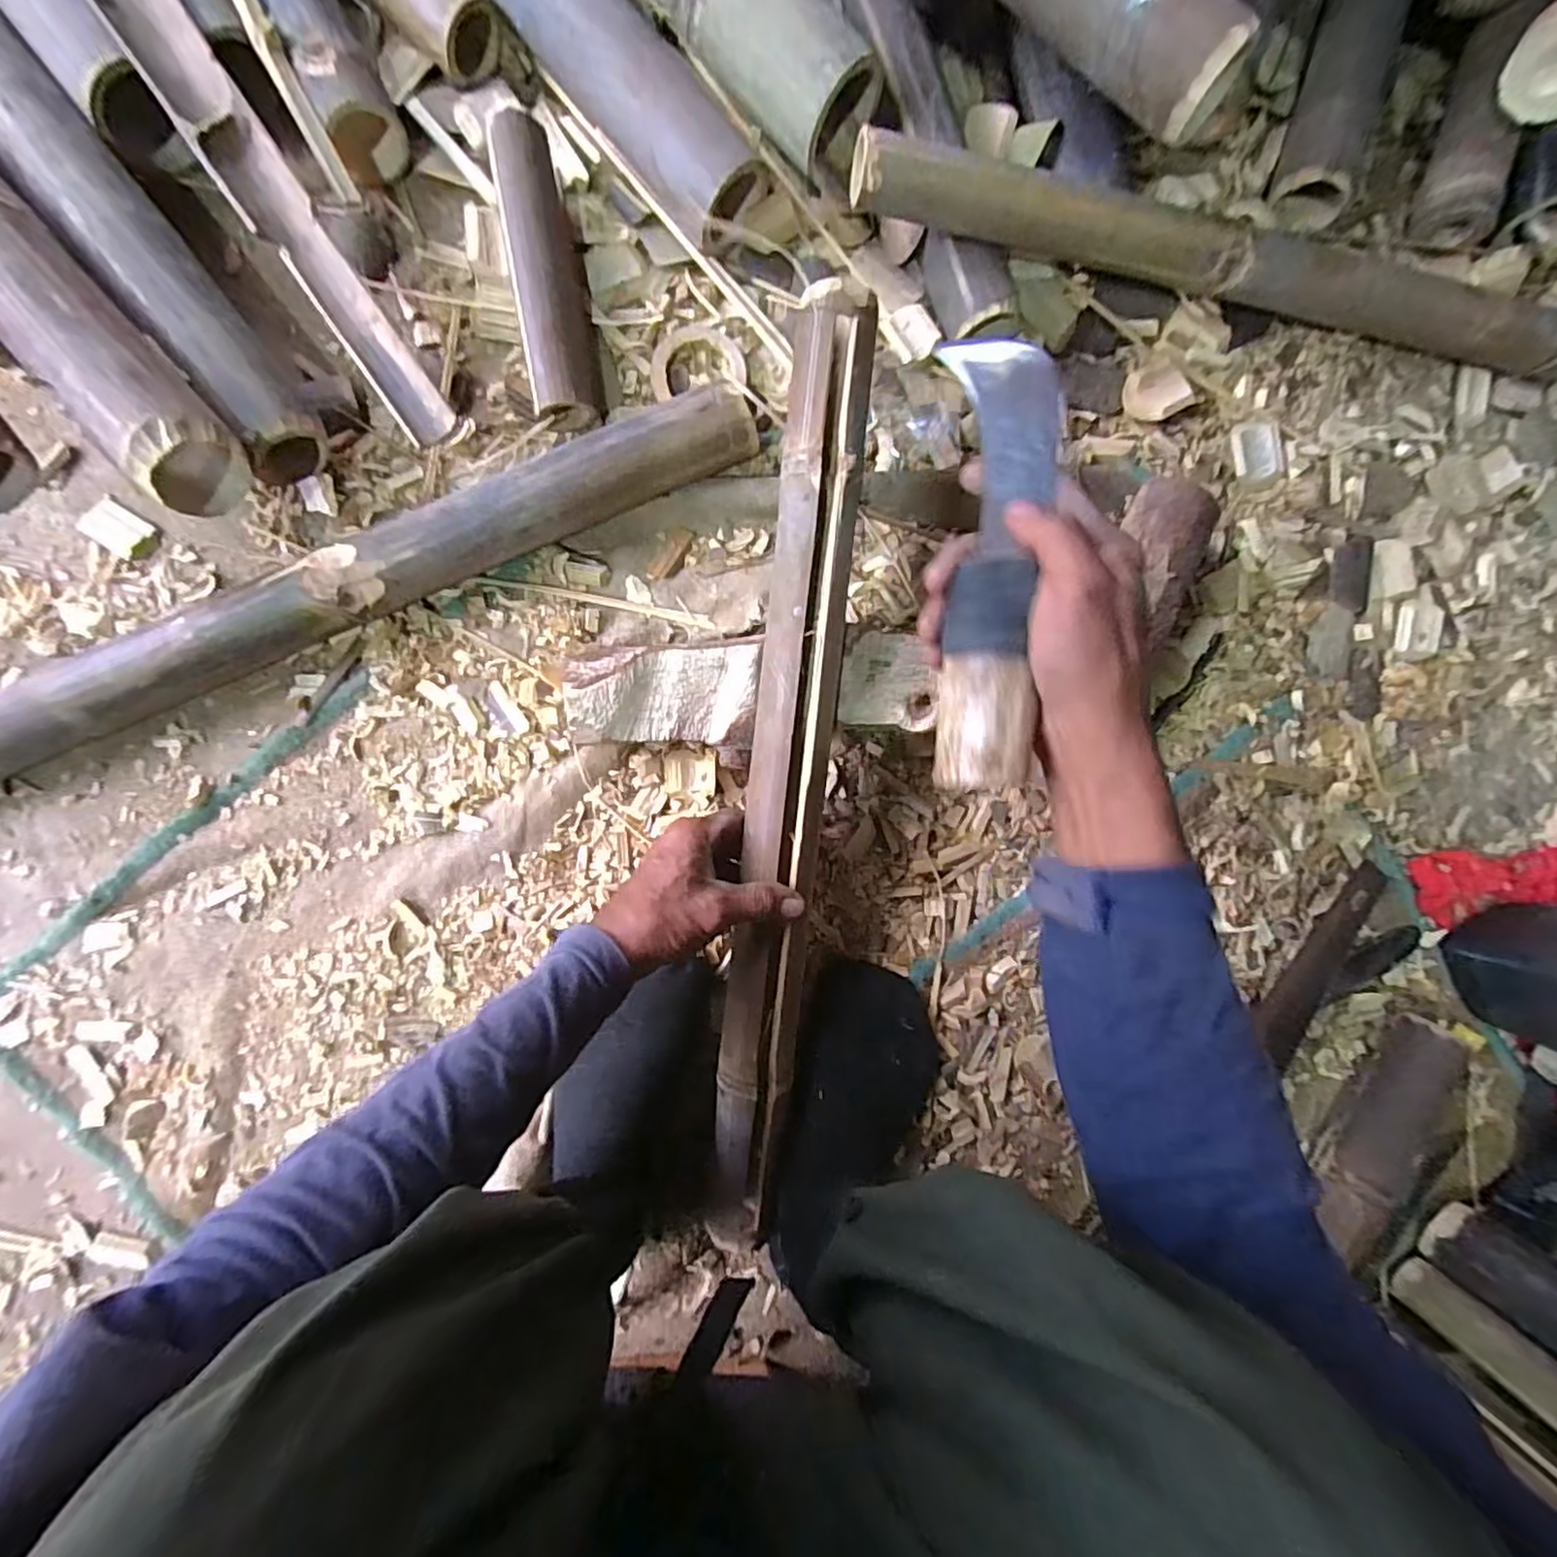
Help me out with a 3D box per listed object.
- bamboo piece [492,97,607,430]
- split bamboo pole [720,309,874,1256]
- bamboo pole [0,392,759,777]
[{"bbox_3d":[-0.168,-0.365,0.485,0.048,0.053,0.197,-9,91,-5],"label":"bamboo piece"},{"bbox_3d":[0.004,0.007,0.454,0.050,0.025,0.618,5,97,-5],"label":"split bamboo pole"},{"bbox_3d":[-0.316,-0.128,0.468,0.641,0.065,0.050,-25,93,-5],"label":"bamboo pole"}]

